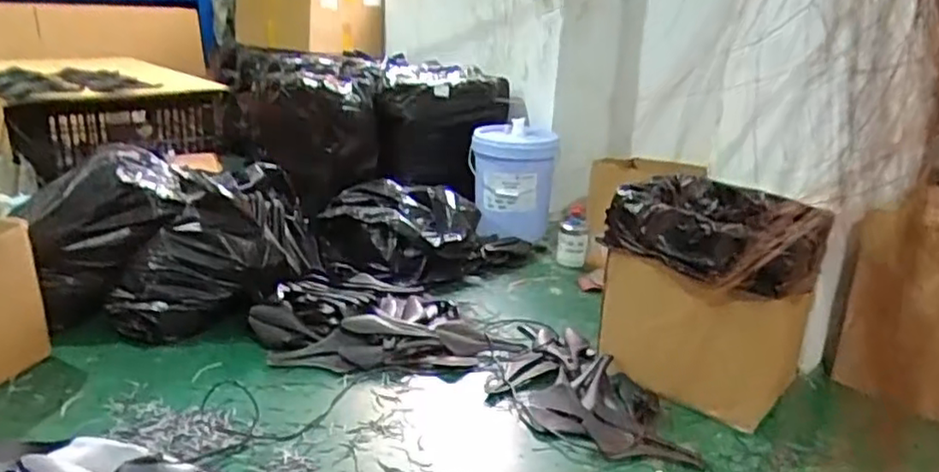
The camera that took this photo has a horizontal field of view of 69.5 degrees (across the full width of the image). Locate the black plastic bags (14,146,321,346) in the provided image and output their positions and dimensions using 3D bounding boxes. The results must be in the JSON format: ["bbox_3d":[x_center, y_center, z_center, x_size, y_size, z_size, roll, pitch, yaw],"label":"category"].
[{"bbox_3d":[-0.719,0.002,1.711,0.612,0.386,0.390,-3,20,-15],"label":"black plastic bags"}]

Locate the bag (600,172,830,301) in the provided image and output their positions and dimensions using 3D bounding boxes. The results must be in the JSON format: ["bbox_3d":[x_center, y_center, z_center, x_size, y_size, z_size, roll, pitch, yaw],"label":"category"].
[{"bbox_3d":[0.528,-0.024,1.441,0.408,0.121,0.357,14,22,30],"label":"bag"}]

